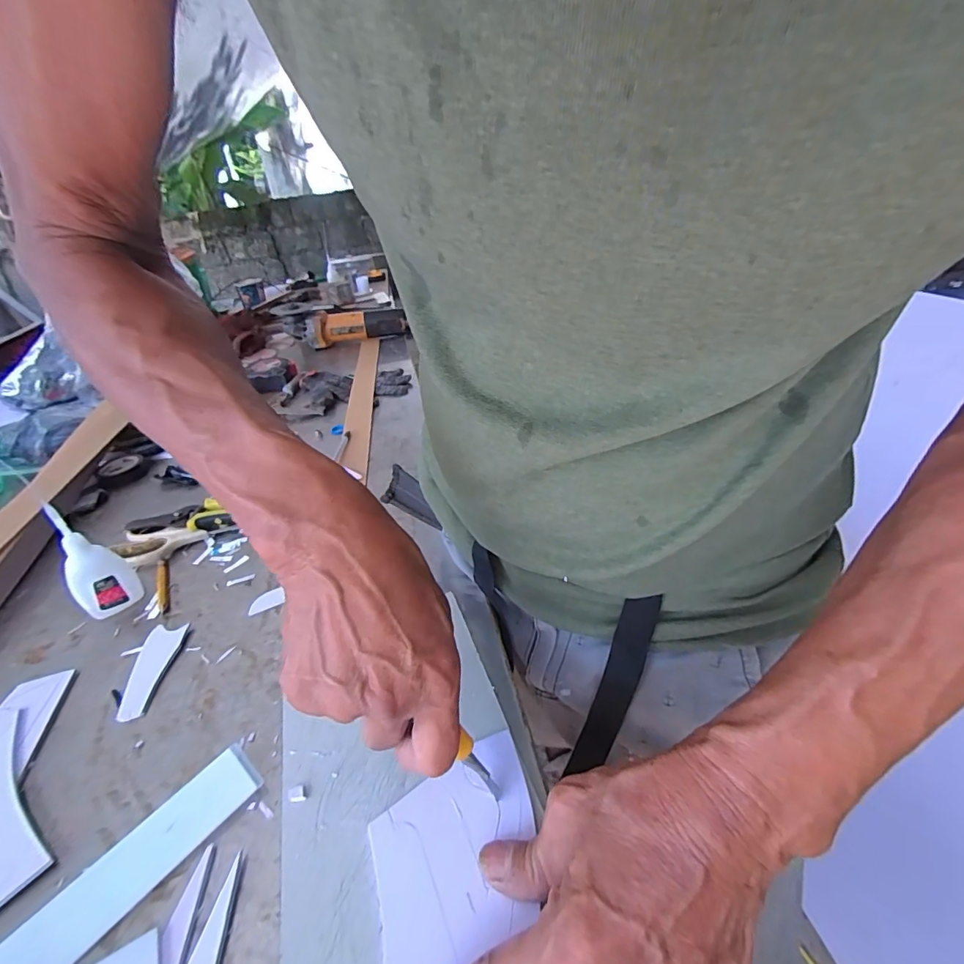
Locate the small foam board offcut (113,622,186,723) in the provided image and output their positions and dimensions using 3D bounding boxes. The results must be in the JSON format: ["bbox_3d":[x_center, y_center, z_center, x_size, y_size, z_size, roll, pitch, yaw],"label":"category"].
[{"bbox_3d":[-0.258,0.144,0.369,0.031,0.007,0.082,-6,34,-1],"label":"small foam board offcut"}]

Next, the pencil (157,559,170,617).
[{"bbox_3d":[-0.298,0.097,0.448,0.010,0.006,0.081,-23,37,-22],"label":"pencil"}]

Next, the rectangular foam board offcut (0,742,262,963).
[{"bbox_3d":[-0.190,0.208,0.260,0.036,0.005,0.134,22,43,35],"label":"rectangular foam board offcut"}]

